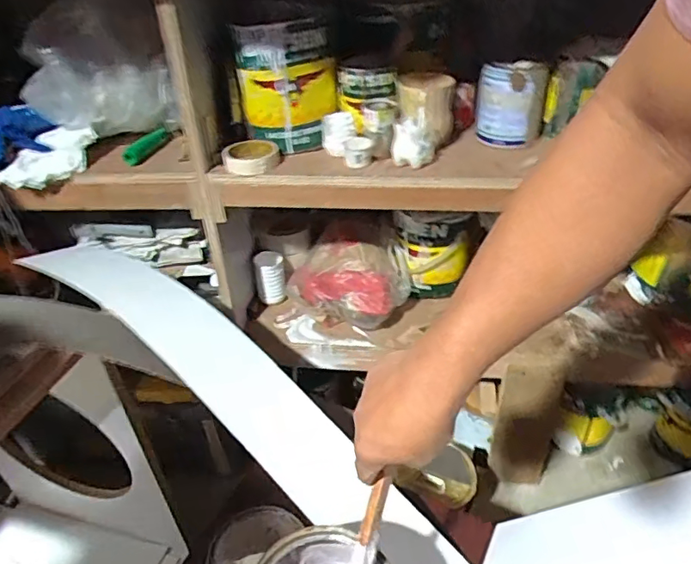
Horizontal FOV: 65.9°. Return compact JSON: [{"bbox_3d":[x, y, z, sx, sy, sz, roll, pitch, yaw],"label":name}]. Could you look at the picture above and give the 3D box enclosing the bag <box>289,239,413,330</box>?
[{"bbox_3d":[0.000,0.001,1.069,0.243,0.114,0.133,4,36,10],"label":"bag"}]

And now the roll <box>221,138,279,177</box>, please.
[{"bbox_3d":[-0.157,-0.208,0.886,0.093,0.031,0.093,-7,36,-6],"label":"roll"}]

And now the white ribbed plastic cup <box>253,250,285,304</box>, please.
[{"bbox_3d":[-0.158,-0.007,1.128,0.062,0.107,0.055,-9,36,-8],"label":"white ribbed plastic cup"}]

